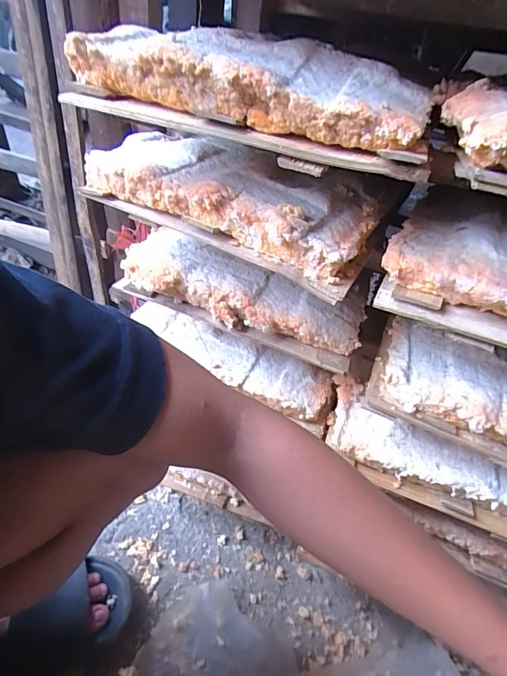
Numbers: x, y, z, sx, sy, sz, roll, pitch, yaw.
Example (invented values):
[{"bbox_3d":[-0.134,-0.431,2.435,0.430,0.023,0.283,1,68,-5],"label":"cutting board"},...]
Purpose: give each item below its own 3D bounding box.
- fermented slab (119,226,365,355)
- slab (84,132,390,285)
[{"bbox_3d":[-0.010,-0.048,0.369,0.222,0.040,0.086,15,40,8],"label":"fermented slab"},{"bbox_3d":[-0.016,-0.118,0.315,0.217,0.039,0.111,22,42,16],"label":"slab"}]

